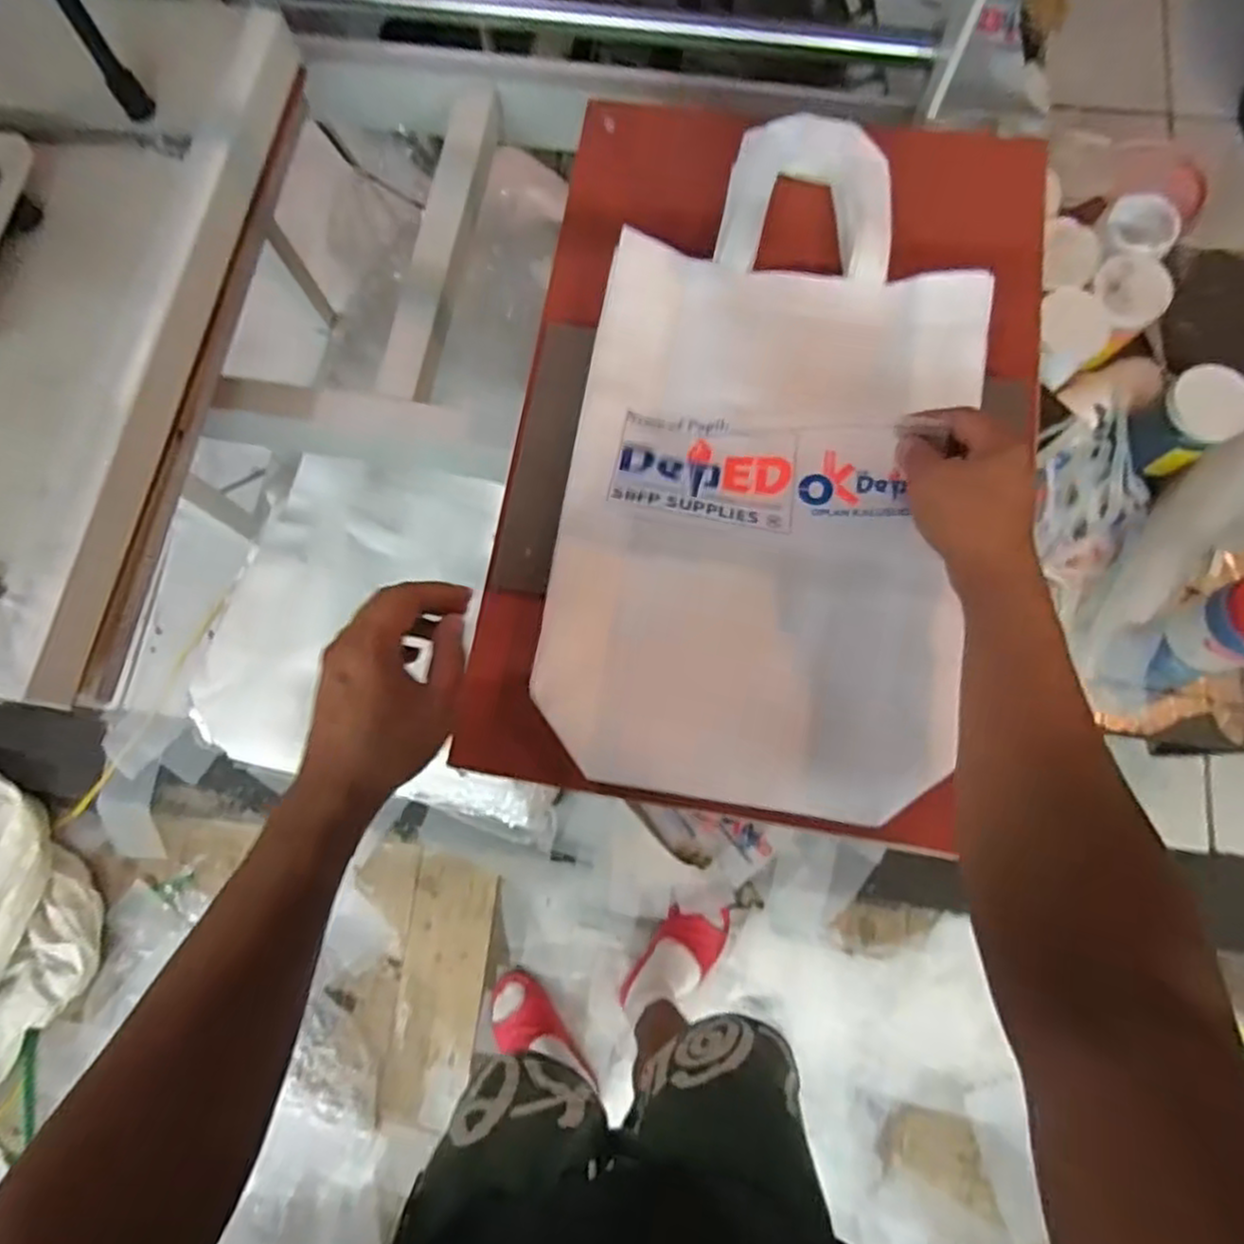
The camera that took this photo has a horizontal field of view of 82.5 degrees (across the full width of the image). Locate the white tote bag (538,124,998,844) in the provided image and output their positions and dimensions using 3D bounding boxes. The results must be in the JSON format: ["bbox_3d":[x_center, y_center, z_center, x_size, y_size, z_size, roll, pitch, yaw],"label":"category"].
[{"bbox_3d":[0.112,-0.139,0.533,0.285,0.036,0.531,9,78,7],"label":"white tote bag"}]

